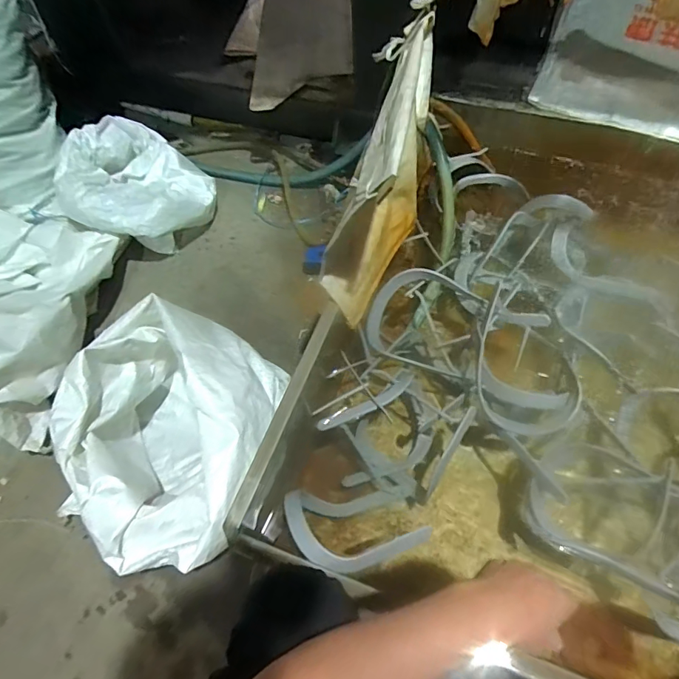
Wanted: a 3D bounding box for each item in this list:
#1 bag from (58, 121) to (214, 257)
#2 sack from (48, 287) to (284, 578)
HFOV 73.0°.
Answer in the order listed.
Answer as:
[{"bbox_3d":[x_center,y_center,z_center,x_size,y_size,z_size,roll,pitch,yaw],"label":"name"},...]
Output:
[{"bbox_3d":[-0.467,-0.351,1.073,0.308,0.188,0.300,34,67,21],"label":"bag"},{"bbox_3d":[-0.270,0.166,0.750,0.300,0.276,0.370,3,60,6],"label":"sack"}]

